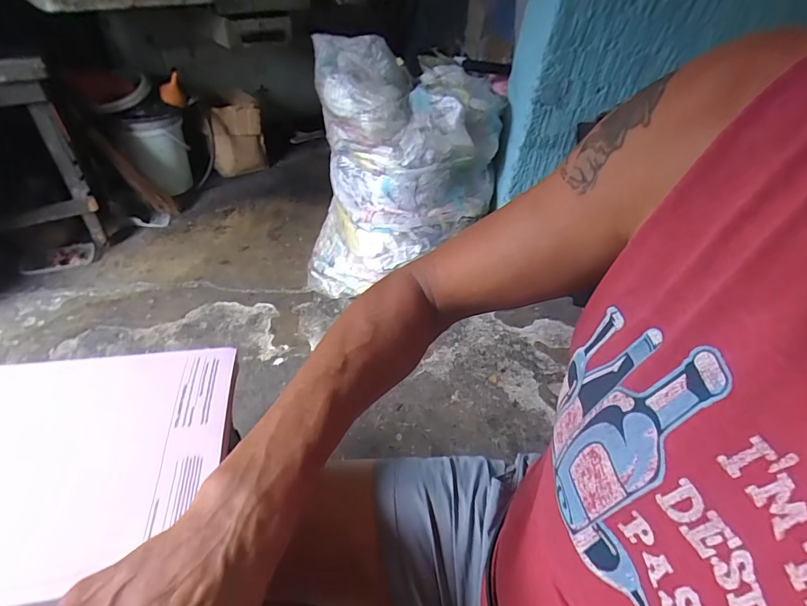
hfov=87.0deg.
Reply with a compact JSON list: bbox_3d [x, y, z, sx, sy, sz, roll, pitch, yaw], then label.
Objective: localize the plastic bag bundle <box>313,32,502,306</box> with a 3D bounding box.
[{"bbox_3d":[-0.020,-0.418,1.561,0.679,0.803,0.350,5,43,-1],"label":"plastic bag bundle"}]

